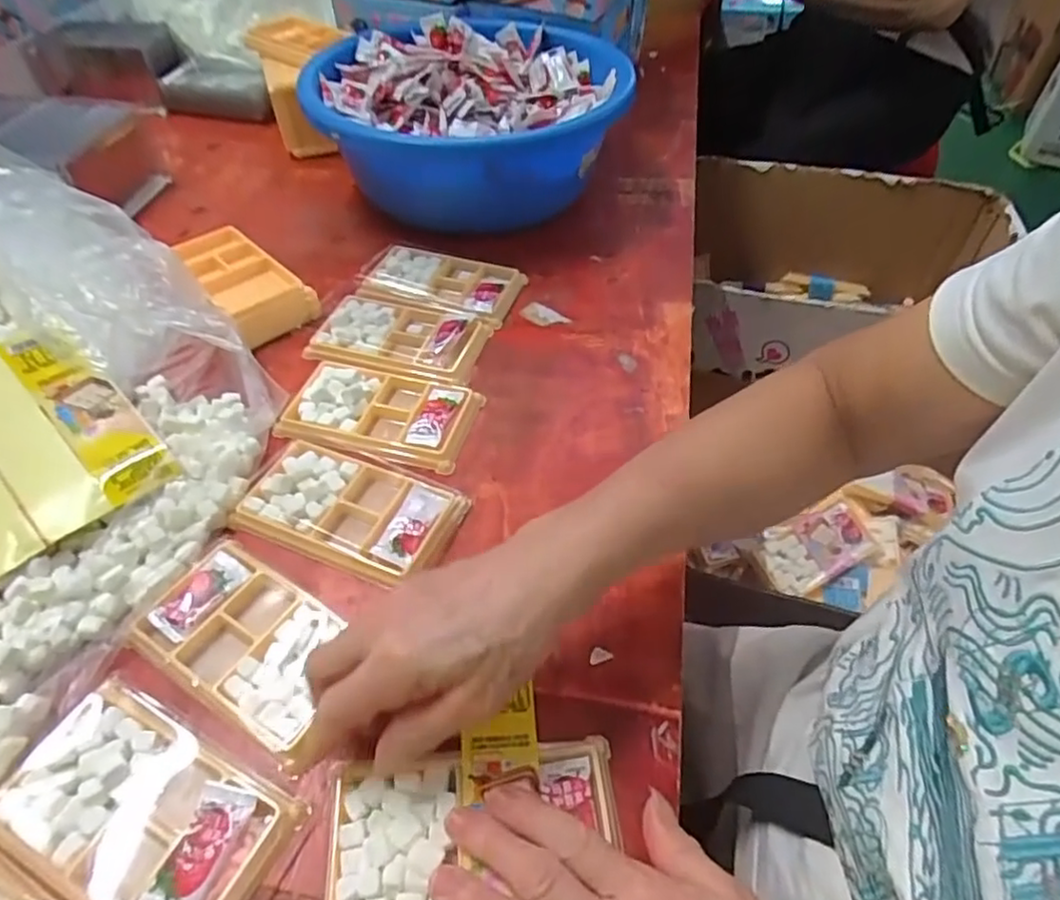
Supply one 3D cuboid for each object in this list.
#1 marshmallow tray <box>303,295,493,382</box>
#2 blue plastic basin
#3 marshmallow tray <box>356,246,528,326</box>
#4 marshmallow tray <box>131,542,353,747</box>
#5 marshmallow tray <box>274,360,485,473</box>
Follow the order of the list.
[{"bbox_3d":[-0.108,-0.093,0.545,0.134,0.013,0.084,14,49,9],"label":"marshmallow tray"},{"bbox_3d":[-0.065,-0.336,0.690,0.313,0.125,0.310,12,49,8],"label":"blue plastic basin"},{"bbox_3d":[-0.078,-0.152,0.596,0.134,0.018,0.076,15,49,11],"label":"marshmallow tray"},{"bbox_3d":[-0.160,0.102,0.373,0.127,0.018,0.078,24,51,18],"label":"marshmallow tray"},{"bbox_3d":[-0.110,-0.031,0.488,0.134,0.014,0.080,12,49,8],"label":"marshmallow tray"}]

